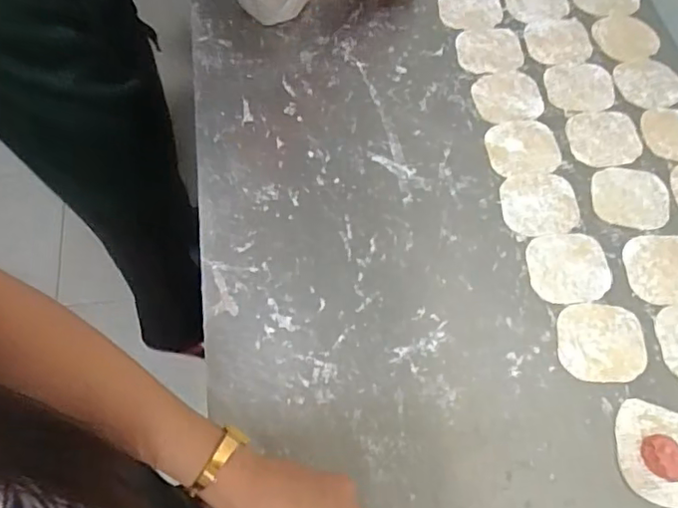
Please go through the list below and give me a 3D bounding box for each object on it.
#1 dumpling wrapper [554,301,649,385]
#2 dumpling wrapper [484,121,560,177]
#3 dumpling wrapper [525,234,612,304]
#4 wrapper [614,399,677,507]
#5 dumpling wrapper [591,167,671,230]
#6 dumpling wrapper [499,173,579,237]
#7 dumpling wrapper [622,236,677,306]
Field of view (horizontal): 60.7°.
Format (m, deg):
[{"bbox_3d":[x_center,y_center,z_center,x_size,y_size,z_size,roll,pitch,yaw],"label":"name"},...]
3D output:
[{"bbox_3d":[0.249,0.083,0.546,0.082,0.004,0.076,5,64,0],"label":"dumpling wrapper"},{"bbox_3d":[0.208,-0.119,0.654,0.083,0.006,0.069,-9,65,-7],"label":"dumpling wrapper"},{"bbox_3d":[0.232,0.014,0.584,0.084,0.004,0.075,-3,64,-4],"label":"dumpling wrapper"},{"bbox_3d":[0.277,0.169,0.493,0.071,0.021,0.083,10,64,3],"label":"wrapper"},{"bbox_3d":[0.317,-0.062,0.628,0.083,0.004,0.075,10,64,2],"label":"dumpling wrapper"},{"bbox_3d":[0.215,-0.054,0.618,0.083,0.004,0.075,-7,64,-6],"label":"dumpling wrapper"},{"bbox_3d":[0.333,0.015,0.588,0.083,0.004,0.075,-2,64,-3],"label":"dumpling wrapper"}]

